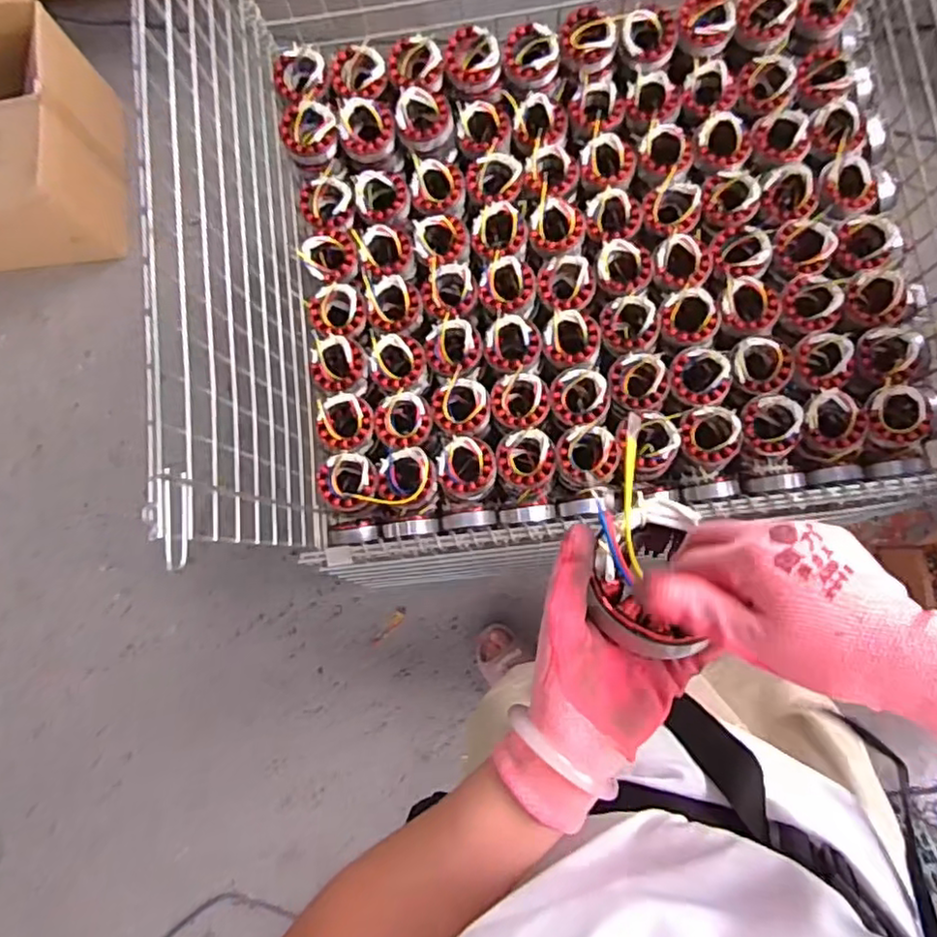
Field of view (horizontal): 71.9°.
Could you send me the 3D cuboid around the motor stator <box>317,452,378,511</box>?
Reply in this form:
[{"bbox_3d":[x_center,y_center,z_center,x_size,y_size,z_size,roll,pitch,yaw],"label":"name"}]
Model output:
[{"bbox_3d":[-0.178,0.019,0.960,0.085,0.042,0.081,0,82,3],"label":"motor stator"}]

